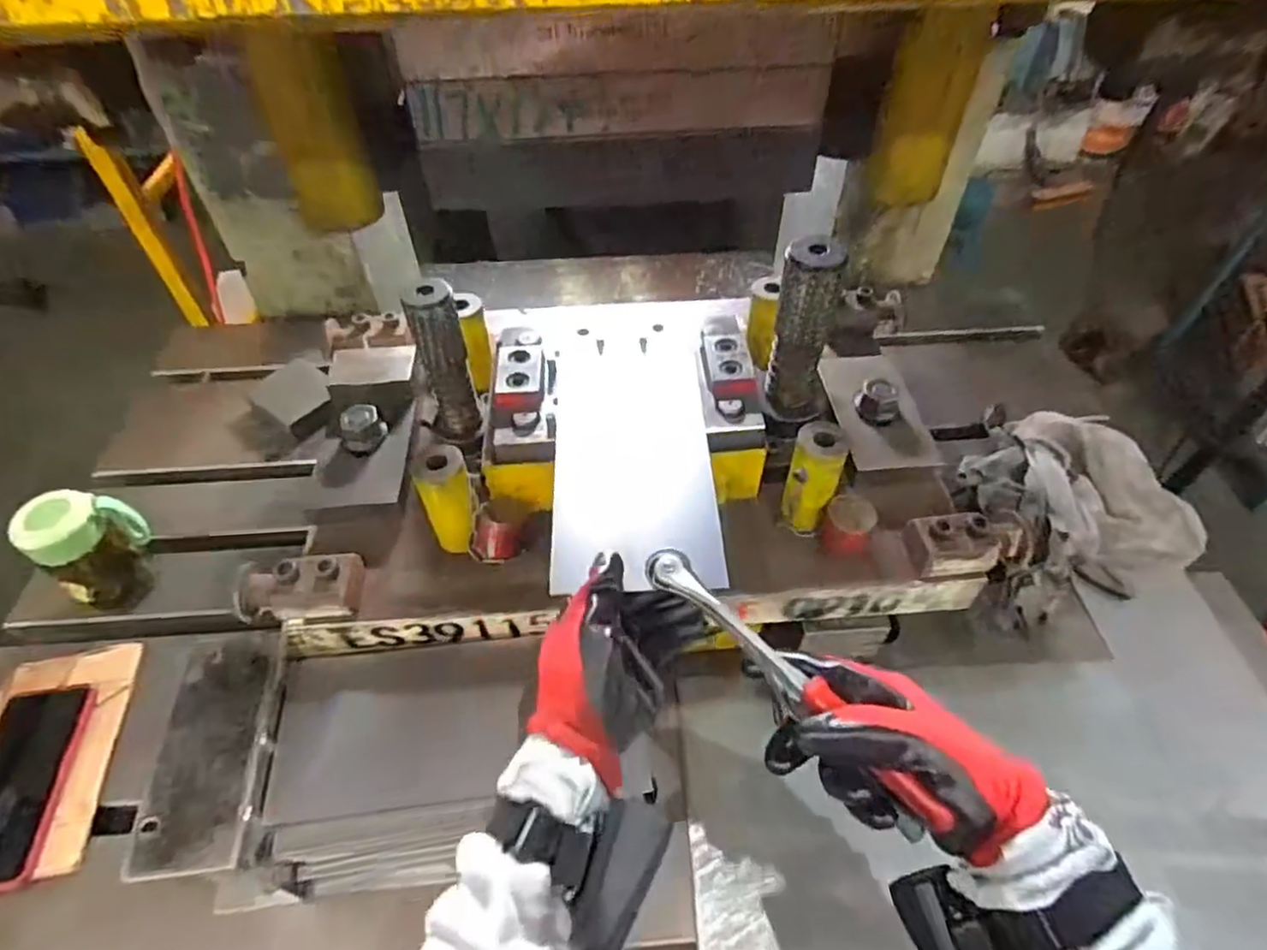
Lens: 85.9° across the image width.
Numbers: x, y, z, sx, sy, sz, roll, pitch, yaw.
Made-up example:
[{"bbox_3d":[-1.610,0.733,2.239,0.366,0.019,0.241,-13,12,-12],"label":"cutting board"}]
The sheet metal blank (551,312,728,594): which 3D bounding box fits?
[{"bbox_3d":[-0.002,-0.040,0.558,0.123,0.009,0.295,-4,50,-1],"label":"sheet metal blank"}]

